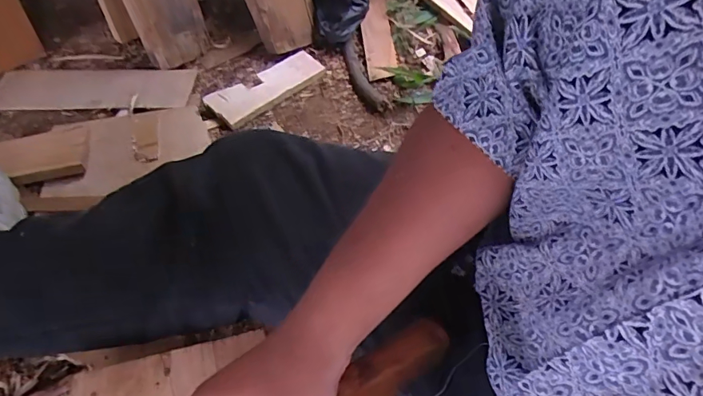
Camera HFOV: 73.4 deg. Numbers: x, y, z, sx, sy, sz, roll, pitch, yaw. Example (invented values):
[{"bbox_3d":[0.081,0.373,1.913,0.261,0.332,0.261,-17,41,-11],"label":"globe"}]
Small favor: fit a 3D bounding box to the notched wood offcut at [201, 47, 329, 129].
[{"bbox_3d":[-0.150,-0.210,0.863,0.213,0.016,0.090,-35,62,-25],"label":"notched wood offcut"}]

